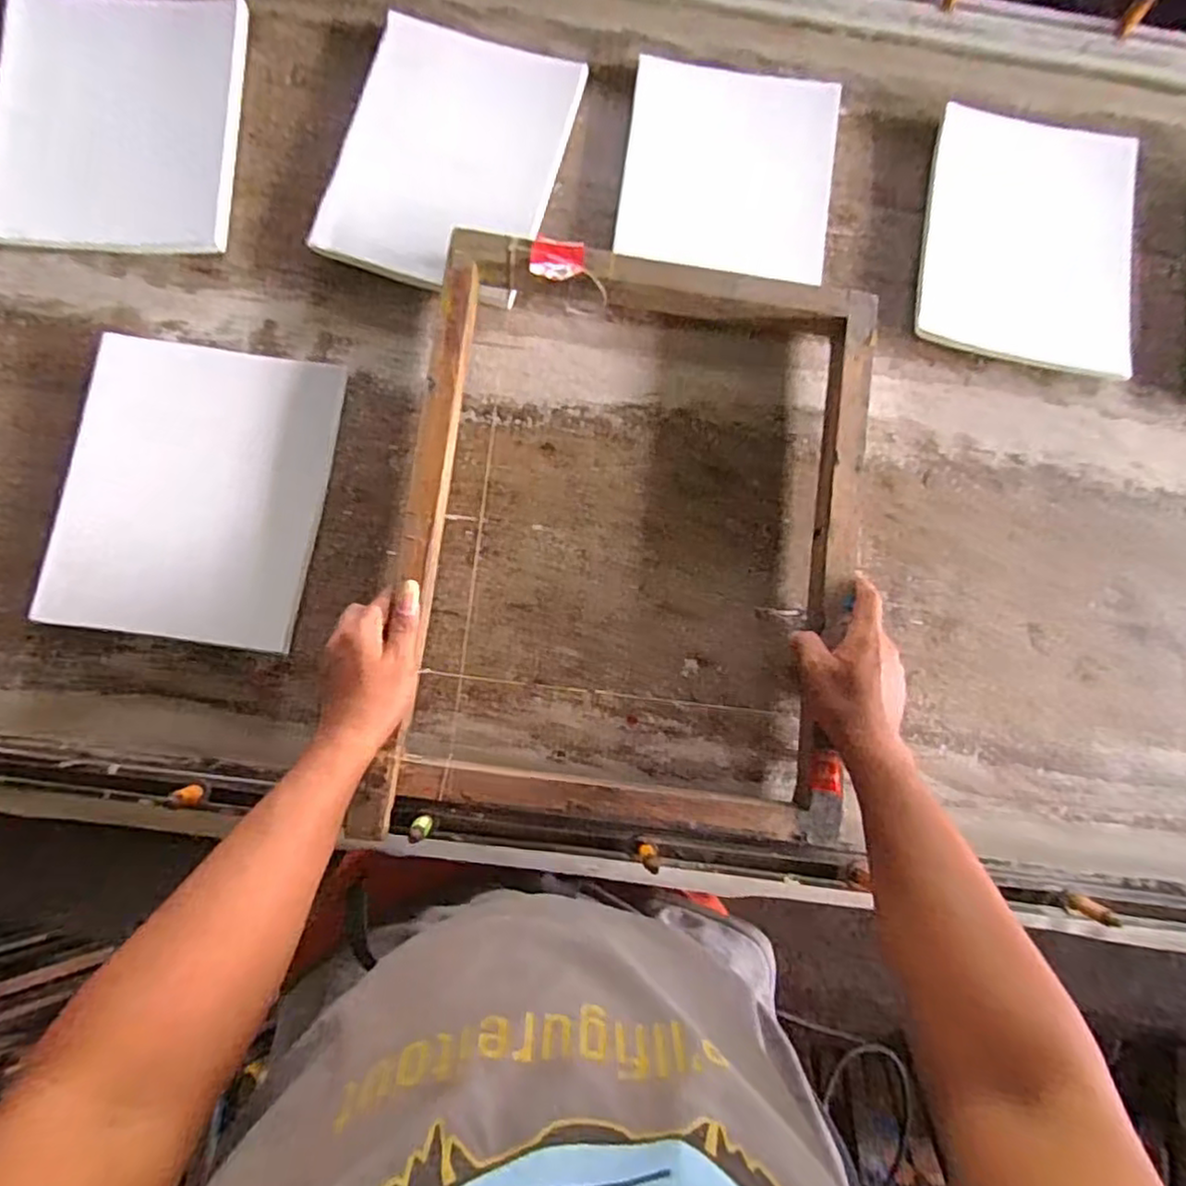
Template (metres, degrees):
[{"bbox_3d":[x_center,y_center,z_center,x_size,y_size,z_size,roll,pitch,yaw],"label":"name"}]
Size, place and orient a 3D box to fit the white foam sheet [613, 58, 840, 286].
[{"bbox_3d":[0.140,-0.434,0.687,0.211,0.013,0.217,8,82,-2],"label":"white foam sheet"}]

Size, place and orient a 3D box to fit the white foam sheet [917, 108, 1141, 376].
[{"bbox_3d":[0.453,-0.362,0.690,0.217,0.021,0.240,11,91,1],"label":"white foam sheet"}]

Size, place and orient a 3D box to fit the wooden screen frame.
[{"bbox_3d":[0.037,-0.045,0.596,0.394,0.054,0.521,7,82,-2],"label":"wooden screen frame"}]

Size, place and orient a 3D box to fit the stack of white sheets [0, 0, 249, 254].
[{"bbox_3d":[-0.467,-0.459,0.654,0.221,0.022,0.269,2,82,-3],"label":"stack of white sheets"}]

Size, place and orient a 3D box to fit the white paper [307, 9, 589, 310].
[{"bbox_3d":[-0.141,-0.437,0.668,0.202,0.019,0.266,16,82,-1],"label":"white paper"}]

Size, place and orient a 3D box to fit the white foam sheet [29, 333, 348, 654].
[{"bbox_3d":[-0.366,-0.094,0.618,0.218,0.022,0.270,8,82,-2],"label":"white foam sheet"}]

